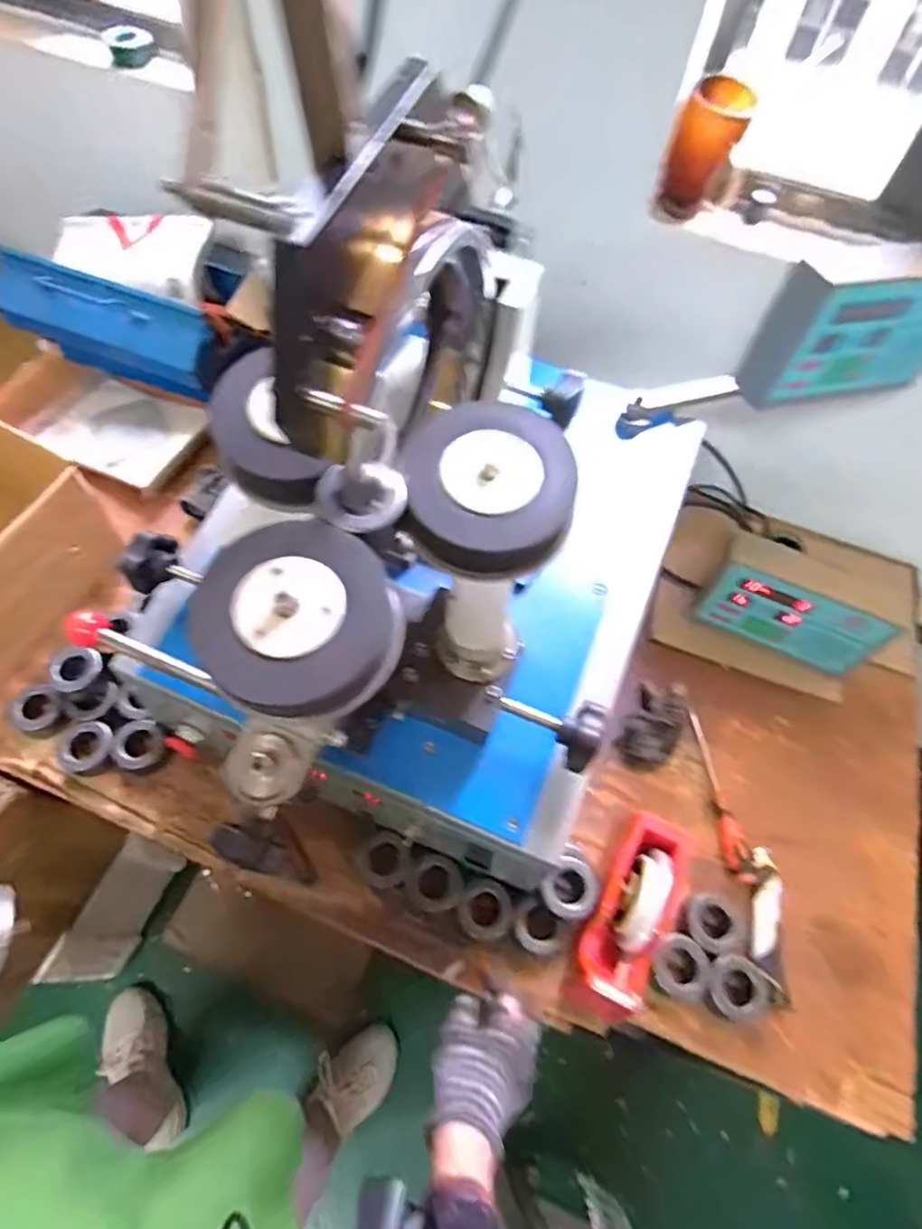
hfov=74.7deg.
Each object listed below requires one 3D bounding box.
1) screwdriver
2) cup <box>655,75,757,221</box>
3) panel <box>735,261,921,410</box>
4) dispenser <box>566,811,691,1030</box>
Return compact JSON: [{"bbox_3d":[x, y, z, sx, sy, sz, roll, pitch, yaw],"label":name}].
[{"bbox_3d":[0.326,0.226,0.768,0.028,0.033,0.212,-3,61,-6],"label":"screwdriver"},{"bbox_3d":[0.282,-0.537,0.706,0.079,0.119,0.067,16,61,6],"label":"cup"},{"bbox_3d":[0.448,-0.316,0.673,0.241,0.147,0.065,-14,62,-11],"label":"panel"},{"bbox_3d":[0.187,0.321,0.651,0.080,0.101,0.214,27,62,12],"label":"dispenser"}]

